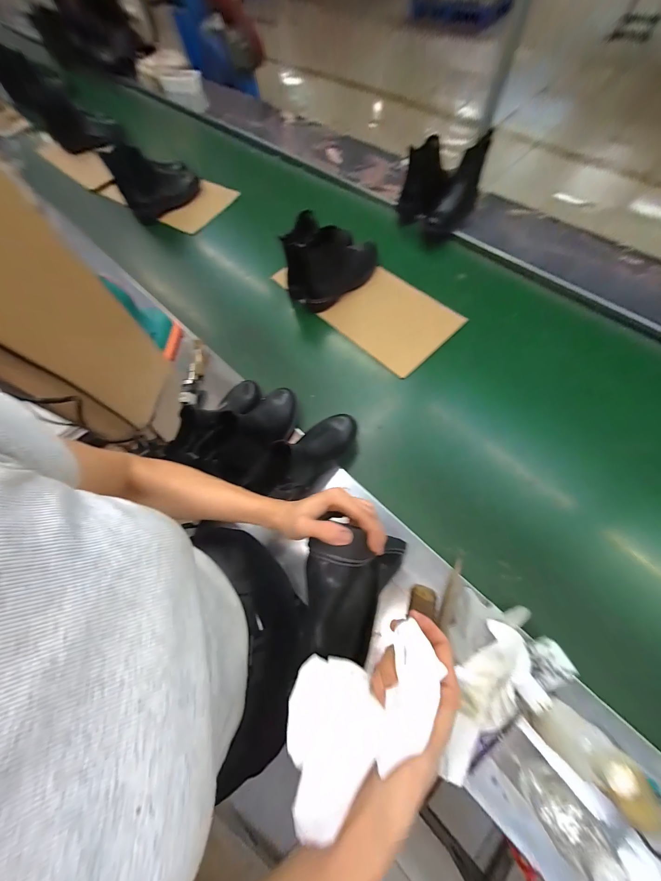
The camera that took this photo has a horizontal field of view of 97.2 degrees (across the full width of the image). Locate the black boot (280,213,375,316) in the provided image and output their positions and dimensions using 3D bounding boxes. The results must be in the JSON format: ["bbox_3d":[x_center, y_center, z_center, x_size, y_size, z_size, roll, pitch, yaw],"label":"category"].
[{"bbox_3d":[0.005,-0.501,0.789,0.264,0.165,0.152,-34,70,-10],"label":"black boot"}]

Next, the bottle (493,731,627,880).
[{"bbox_3d":[0.286,0.466,0.379,0.055,0.184,0.060,-34,70,-10],"label":"bottle"}]

